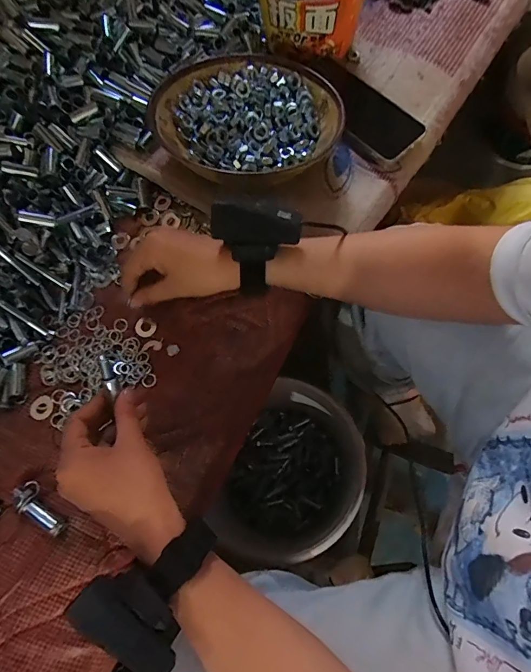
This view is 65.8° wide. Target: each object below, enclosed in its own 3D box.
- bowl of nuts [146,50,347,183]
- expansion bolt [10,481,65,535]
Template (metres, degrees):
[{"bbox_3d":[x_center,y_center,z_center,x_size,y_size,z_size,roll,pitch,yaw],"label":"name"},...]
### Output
[{"bbox_3d":[-0.018,-0.234,0.445,0.193,0.047,0.157,8,72,6],"label":"bowl of nuts"},{"bbox_3d":[-0.195,0.147,0.352,0.059,0.011,0.022,28,75,12],"label":"expansion bolt"}]

